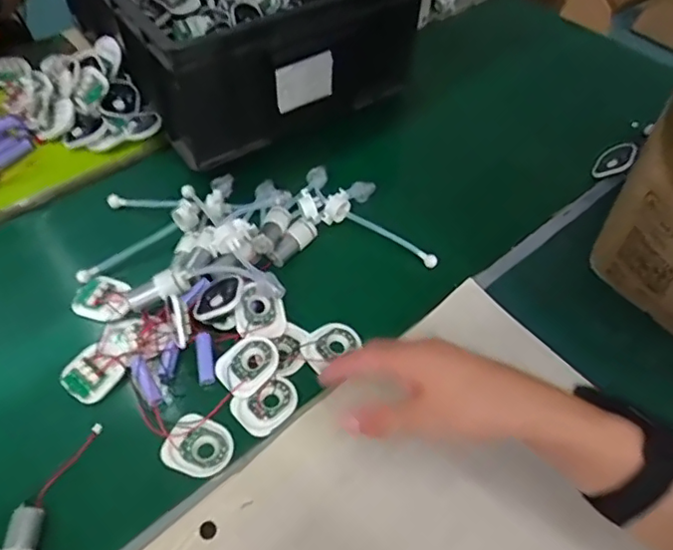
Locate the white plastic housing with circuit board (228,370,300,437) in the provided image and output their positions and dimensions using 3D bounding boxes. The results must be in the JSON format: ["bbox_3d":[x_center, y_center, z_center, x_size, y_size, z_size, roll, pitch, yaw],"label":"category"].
[{"bbox_3d":[-0.063,0.117,0.523,0.057,0.010,0.044,-36,62,-27],"label":"white plastic housing with circuit board"}]

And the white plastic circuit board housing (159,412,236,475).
[{"bbox_3d":[-0.119,0.148,0.498,0.057,0.005,0.050,21,54,12],"label":"white plastic circuit board housing"}]

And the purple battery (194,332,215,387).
[{"bbox_3d":[-0.124,0.080,0.545,0.014,0.014,0.050,-7,70,-8],"label":"purple battery"}]

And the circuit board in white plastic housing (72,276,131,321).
[{"bbox_3d":[-0.234,0.022,0.592,0.064,0.015,0.050,17,53,9],"label":"circuit board in white plastic housing"}]

